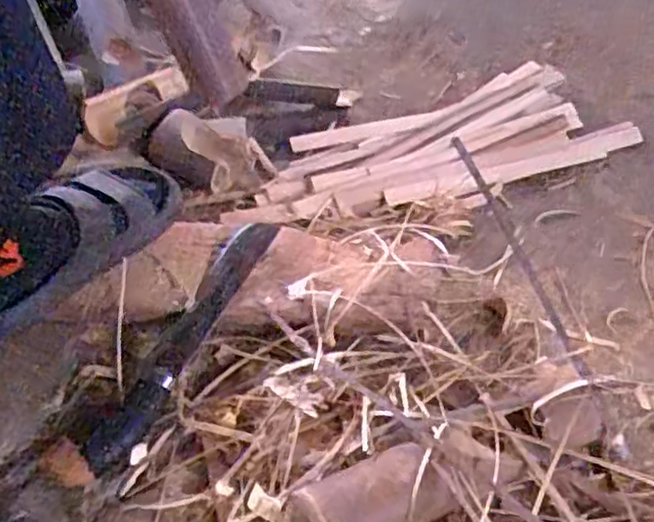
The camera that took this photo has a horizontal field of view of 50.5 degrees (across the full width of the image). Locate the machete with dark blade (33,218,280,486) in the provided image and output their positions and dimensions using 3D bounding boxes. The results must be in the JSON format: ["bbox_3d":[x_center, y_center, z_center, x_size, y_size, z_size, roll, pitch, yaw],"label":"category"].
[{"bbox_3d":[-0.157,0.083,0.703,0.056,0.023,0.320,26,66,18],"label":"machete with dark blade"}]

